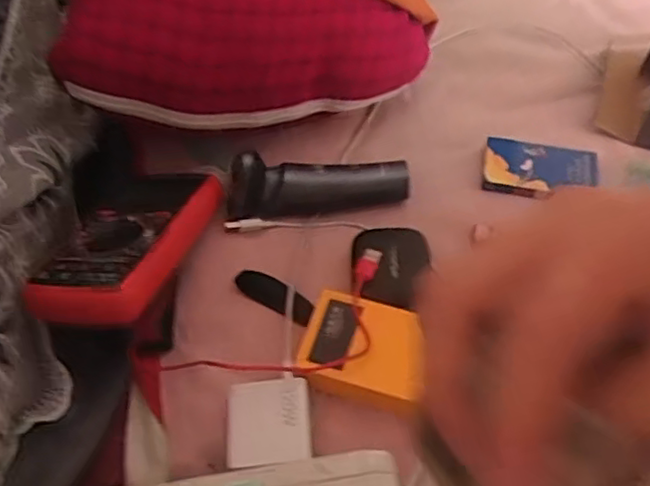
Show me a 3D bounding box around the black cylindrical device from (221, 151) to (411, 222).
[{"bbox_3d":[-0.006,-0.054,0.593,0.159,0.040,0.050,-4,57,-3],"label":"black cylindrical device"}]

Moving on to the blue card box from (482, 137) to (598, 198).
[{"bbox_3d":[0.197,-0.068,0.619,0.100,0.012,0.060,9,57,5],"label":"blue card box"}]

